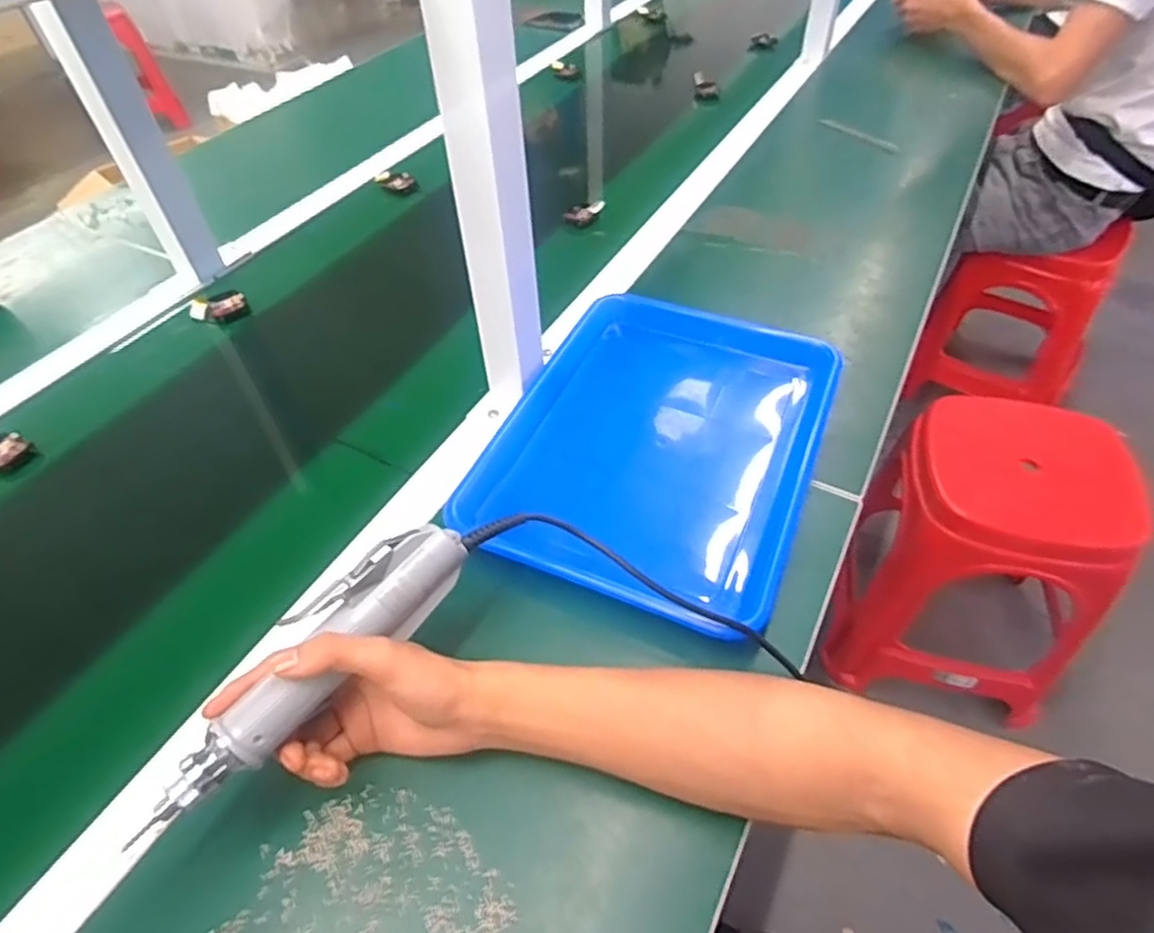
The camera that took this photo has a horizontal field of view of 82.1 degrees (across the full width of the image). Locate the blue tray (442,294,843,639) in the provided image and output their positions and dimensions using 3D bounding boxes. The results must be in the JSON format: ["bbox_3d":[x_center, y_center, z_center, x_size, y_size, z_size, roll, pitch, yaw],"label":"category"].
[{"bbox_3d":[0.073,-0.023,0.573,0.254,0.038,0.327,19,52,18],"label":"blue tray"}]

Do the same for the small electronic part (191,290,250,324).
[{"bbox_3d":[-0.397,-0.176,0.735,0.057,0.025,0.024,-18,51,-13],"label":"small electronic part"}]

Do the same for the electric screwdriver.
[{"bbox_3d":[-0.143,0.108,0.362,0.034,0.043,0.204,33,63,27],"label":"electric screwdriver"}]

